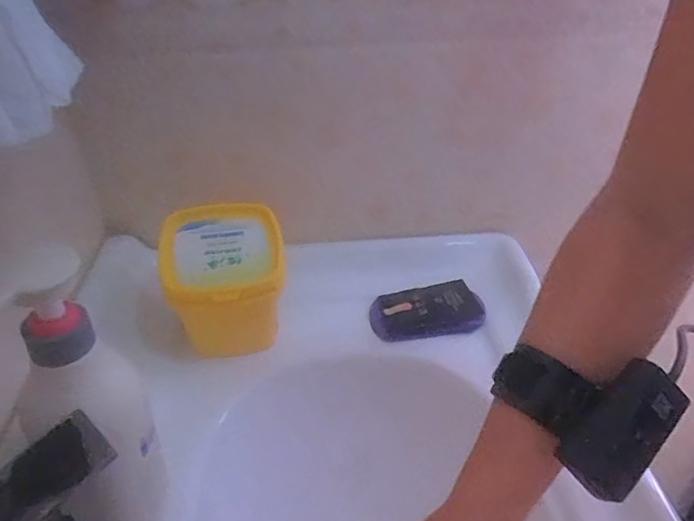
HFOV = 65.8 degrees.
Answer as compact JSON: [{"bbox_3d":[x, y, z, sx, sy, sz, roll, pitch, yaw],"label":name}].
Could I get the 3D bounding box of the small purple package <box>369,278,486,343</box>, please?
[{"bbox_3d":[0.088,0.055,0.605,0.122,0.022,0.068,-5,35,-4],"label":"small purple package"}]

